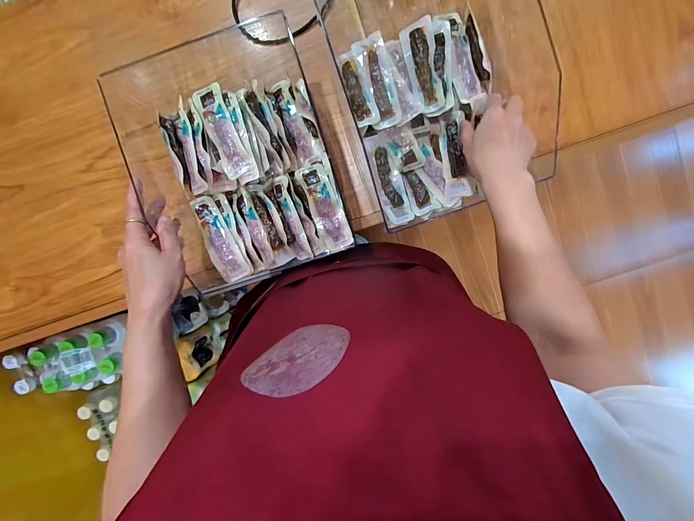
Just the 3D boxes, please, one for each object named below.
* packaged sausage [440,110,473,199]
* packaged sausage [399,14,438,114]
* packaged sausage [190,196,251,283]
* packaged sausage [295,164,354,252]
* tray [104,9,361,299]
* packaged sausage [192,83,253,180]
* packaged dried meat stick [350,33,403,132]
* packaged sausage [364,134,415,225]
[{"bbox_3d":[0.148,-0.147,0.441,0.034,0.025,0.118,-5,87,0],"label":"packaged sausage"},{"bbox_3d":[0.099,-0.250,0.414,0.037,0.022,0.114,-14,96,3],"label":"packaged sausage"},{"bbox_3d":[-0.182,-0.028,0.453,0.038,0.009,0.123,-26,95,4],"label":"packaged sausage"},{"bbox_3d":[-0.029,-0.072,0.446,0.038,0.028,0.119,-21,103,8],"label":"packaged sausage"},{"bbox_3d":[-0.144,-0.139,0.449,0.249,0.077,0.319,-19,97,2],"label":"tray"},{"bbox_3d":[-0.156,-0.162,0.404,0.036,0.015,0.115,-22,96,3],"label":"packaged sausage"},{"bbox_3d":[0.040,-0.231,0.413,0.038,0.009,0.118,-16,88,15],"label":"packaged dried meat stick"},{"bbox_3d":[0.057,-0.108,0.431,0.037,0.019,0.120,-18,96,3],"label":"packaged sausage"}]

